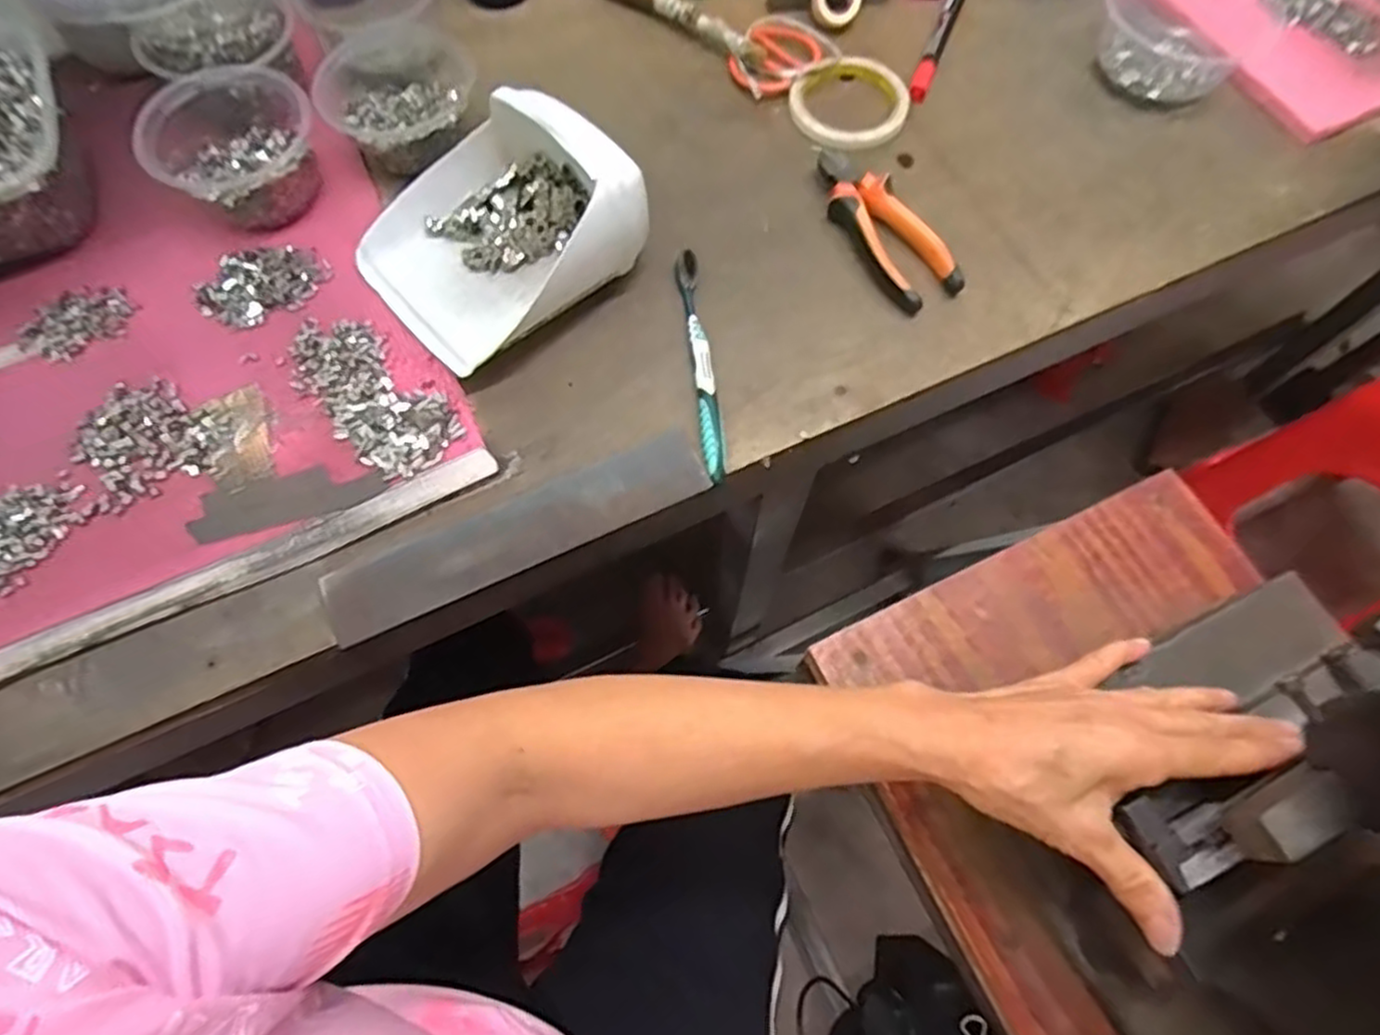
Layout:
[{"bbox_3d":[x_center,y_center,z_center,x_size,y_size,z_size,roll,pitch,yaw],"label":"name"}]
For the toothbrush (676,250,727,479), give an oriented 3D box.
[{"bbox_3d":[0.007,-0.111,0.513,0.015,0.009,0.179,-6,68,-2],"label":"toothbrush"}]

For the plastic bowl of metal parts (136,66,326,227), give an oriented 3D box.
[{"bbox_3d":[-0.325,-0.267,0.533,0.101,0.059,0.103,0,68,0],"label":"plastic bowl of metal parts"}]

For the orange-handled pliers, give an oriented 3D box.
[{"bbox_3d":[0.143,-0.219,0.553,0.049,0.024,0.145,-29,71,-11],"label":"orange-handled pliers"}]

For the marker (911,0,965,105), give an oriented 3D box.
[{"bbox_3d":[0.214,-0.410,0.635,0.015,0.010,0.151,21,69,8],"label":"marker"}]

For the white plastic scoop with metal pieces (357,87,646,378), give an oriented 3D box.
[{"bbox_3d":[-0.133,-0.199,0.506,0.172,0.088,0.149,-38,73,-14],"label":"white plastic scoop with metal pieces"}]

